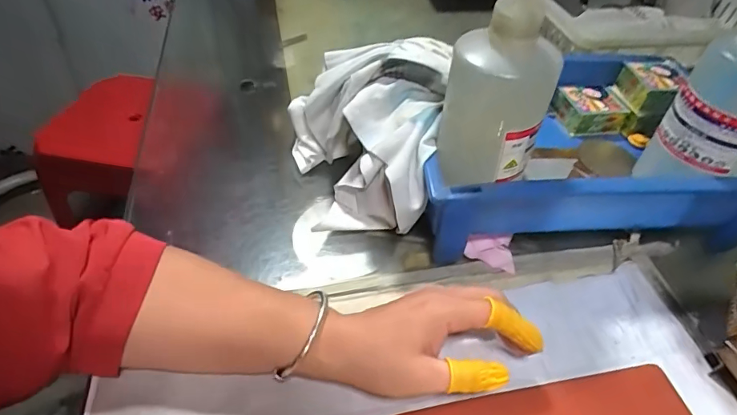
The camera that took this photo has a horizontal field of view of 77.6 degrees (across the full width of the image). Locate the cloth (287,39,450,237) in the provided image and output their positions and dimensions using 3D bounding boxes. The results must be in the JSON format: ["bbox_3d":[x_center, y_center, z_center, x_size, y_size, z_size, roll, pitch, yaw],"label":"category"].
[{"bbox_3d":[-0.006,-0.067,0.413,0.147,0.119,0.177,4,45,0],"label":"cloth"}]

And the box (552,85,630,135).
[{"bbox_3d":[0.231,-0.102,0.478,0.062,0.031,0.046,-7,47,-11],"label":"box"}]

